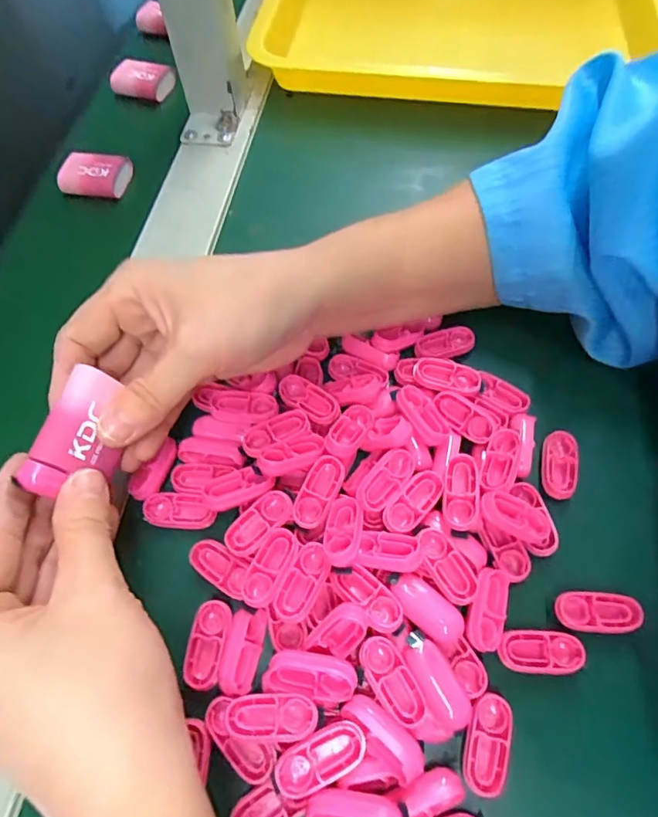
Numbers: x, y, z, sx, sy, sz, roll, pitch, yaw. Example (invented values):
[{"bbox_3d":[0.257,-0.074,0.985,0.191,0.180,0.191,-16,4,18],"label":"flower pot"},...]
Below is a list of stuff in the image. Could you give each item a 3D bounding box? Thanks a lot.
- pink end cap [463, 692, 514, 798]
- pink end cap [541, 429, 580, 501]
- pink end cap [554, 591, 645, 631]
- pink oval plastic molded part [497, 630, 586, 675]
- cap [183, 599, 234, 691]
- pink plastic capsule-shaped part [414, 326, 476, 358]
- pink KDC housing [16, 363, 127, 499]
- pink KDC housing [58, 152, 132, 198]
[{"bbox_3d":[0.062,0.130,0.199,0.016,0.006,0.033,16,63,10],"label":"pink end cap"},{"bbox_3d":[0.115,0.028,0.254,0.016,0.004,0.034,12,62,8],"label":"pink end cap"},{"bbox_3d":[0.116,0.087,0.222,0.035,0.004,0.015,0,61,2],"label":"pink end cap"},{"bbox_3d":[0.089,0.101,0.214,0.034,0.004,0.016,0,61,2],"label":"pink oval plastic molded part"},{"bbox_3d":[-0.051,0.098,0.215,0.015,0.004,0.033,8,62,6],"label":"cap"},{"bbox_3d":[0.065,-0.038,0.289,0.034,0.005,0.017,-9,61,-3],"label":"pink plastic capsule-shaped part"},{"bbox_3d":[-0.101,0.012,0.210,0.029,0.016,0.048,32,64,-30],"label":"pink KDC housing"},{"bbox_3d":[-0.168,-0.167,0.367,0.049,0.014,0.031,8,62,6],"label":"pink KDC housing"}]

